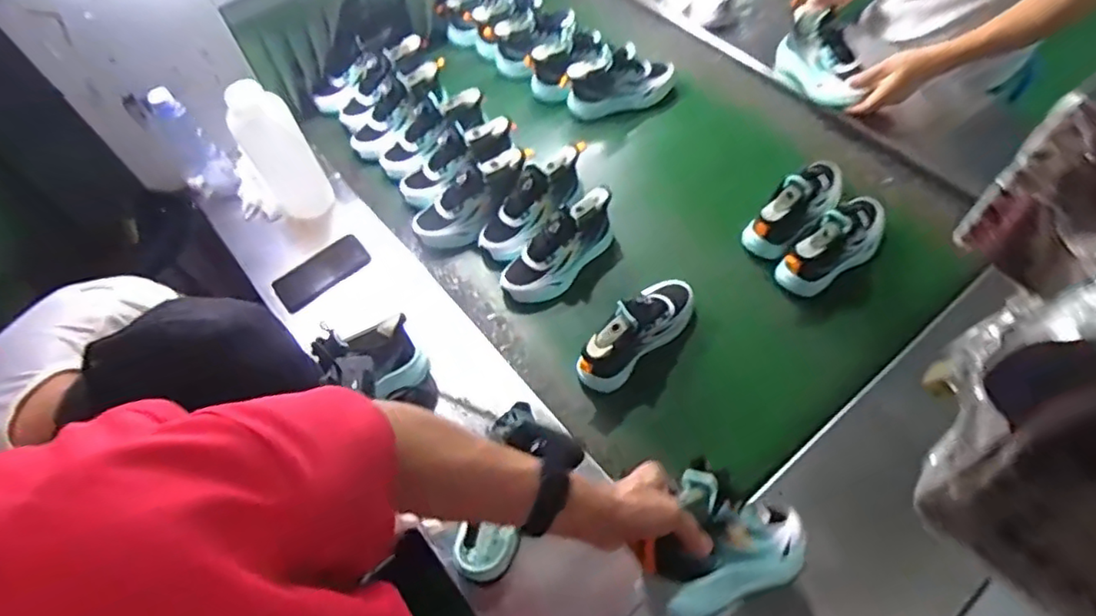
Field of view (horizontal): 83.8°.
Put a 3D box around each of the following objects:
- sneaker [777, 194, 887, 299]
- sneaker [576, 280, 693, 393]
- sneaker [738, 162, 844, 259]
[{"bbox_3d":[0.458,-0.113,0.962,0.224,0.110,0.087,-35,62,-16],"label":"sneaker"},{"bbox_3d":[0.136,0.029,0.899,0.072,0.111,0.214,38,68,24],"label":"sneaker"},{"bbox_3d":[0.413,-0.163,0.988,0.197,0.101,0.083,-32,62,-15],"label":"sneaker"}]

